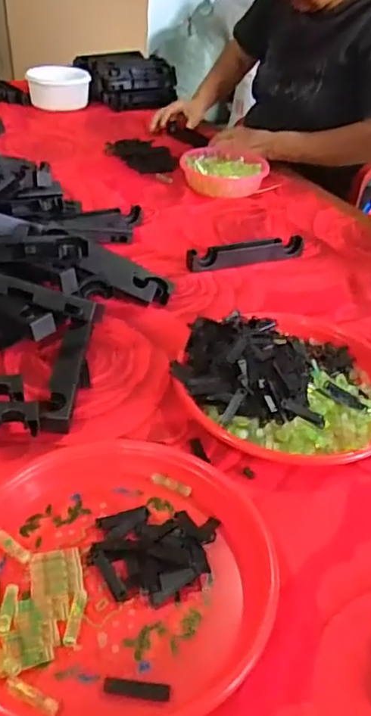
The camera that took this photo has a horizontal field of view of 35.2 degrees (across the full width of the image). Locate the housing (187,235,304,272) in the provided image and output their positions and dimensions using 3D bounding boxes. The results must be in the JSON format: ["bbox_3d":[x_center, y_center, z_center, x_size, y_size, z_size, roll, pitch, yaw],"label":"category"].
[{"bbox_3d":[0.093,-0.164,0.909,0.187,0.024,0.048,-13,41,-21],"label":"housing"}]

